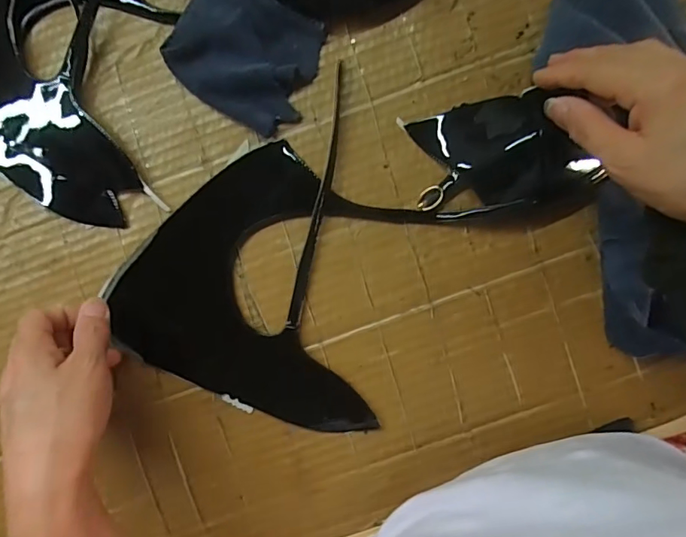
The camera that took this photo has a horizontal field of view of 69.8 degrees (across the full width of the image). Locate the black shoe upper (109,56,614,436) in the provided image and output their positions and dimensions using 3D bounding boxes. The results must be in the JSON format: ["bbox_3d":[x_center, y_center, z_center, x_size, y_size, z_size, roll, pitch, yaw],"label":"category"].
[{"bbox_3d":[-0.001,-0.016,0.337,0.198,0.029,0.295,42,92,1],"label":"black shoe upper"}]

